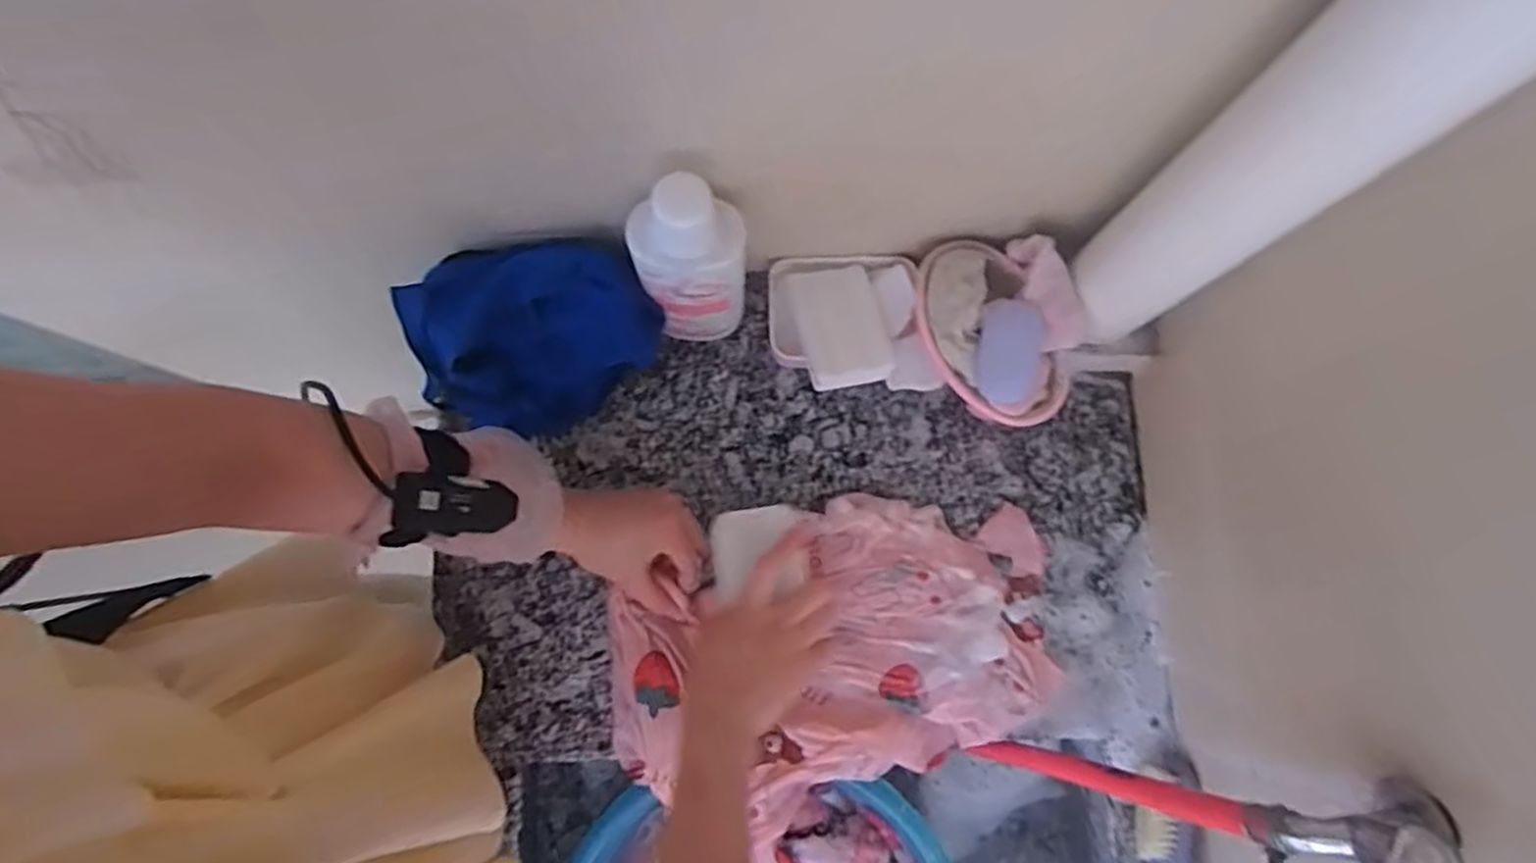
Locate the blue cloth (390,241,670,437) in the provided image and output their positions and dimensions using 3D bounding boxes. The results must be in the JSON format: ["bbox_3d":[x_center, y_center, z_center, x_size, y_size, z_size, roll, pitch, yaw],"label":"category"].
[{"bbox_3d":[-0.179,-0.071,0.607,0.185,0.129,0.129,11,80,2],"label":"blue cloth"}]

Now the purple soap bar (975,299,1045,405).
[{"bbox_3d":[0.184,-0.061,0.596,0.044,0.018,0.078,10,80,1],"label":"purple soap bar"}]

